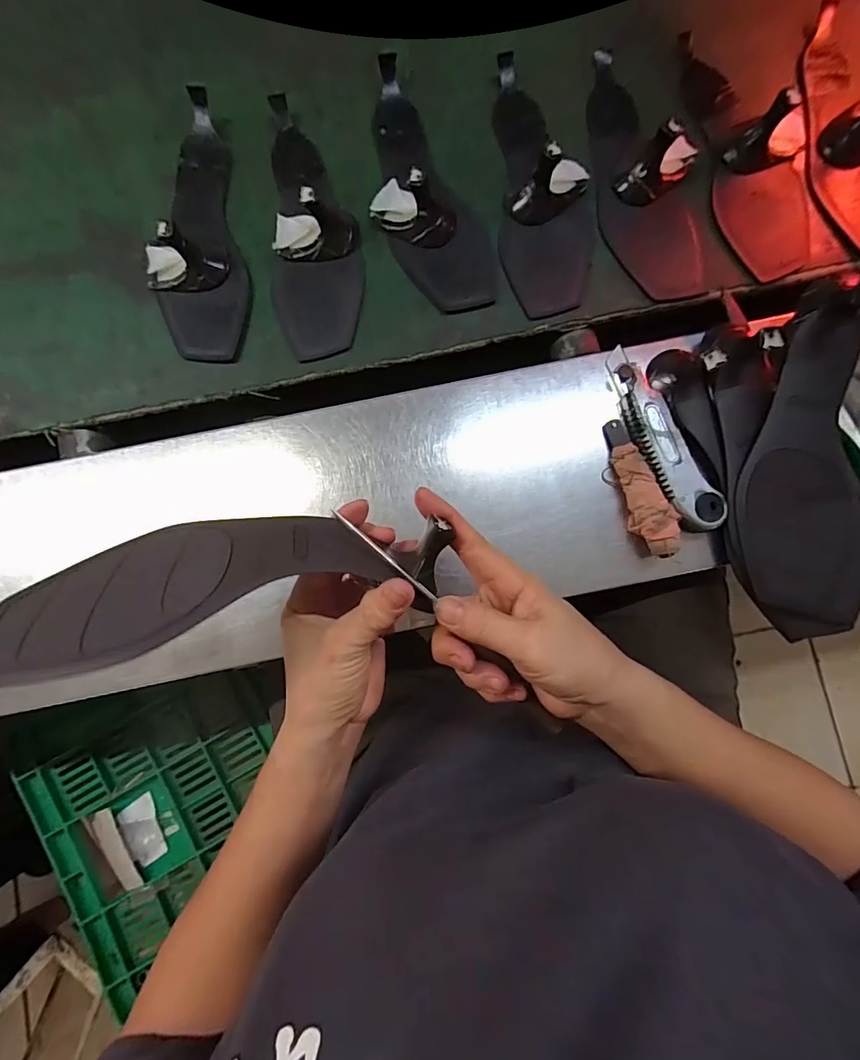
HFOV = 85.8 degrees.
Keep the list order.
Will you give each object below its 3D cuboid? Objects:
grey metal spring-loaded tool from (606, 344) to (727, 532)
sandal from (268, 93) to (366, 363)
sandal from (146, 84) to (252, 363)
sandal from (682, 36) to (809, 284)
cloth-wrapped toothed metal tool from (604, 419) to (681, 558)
[{"bbox_3d":[0.185,-0.074,0.375,0.038,0.022,0.158,-27,85,-2],"label":"grey metal spring-loaded tool"},{"bbox_3d":[-0.104,-0.278,0.405,0.079,0.047,0.242,-3,84,1],"label":"sandal"},{"bbox_3d":[-0.215,-0.273,0.408,0.086,0.042,0.248,-8,84,0],"label":"sandal"},{"bbox_3d":[0.298,-0.348,0.409,0.089,0.046,0.234,-9,84,0],"label":"sandal"},{"bbox_3d":[0.169,-0.035,0.368,0.029,0.029,0.113,-14,84,-1],"label":"cloth-wrapped toothed metal tool"}]

